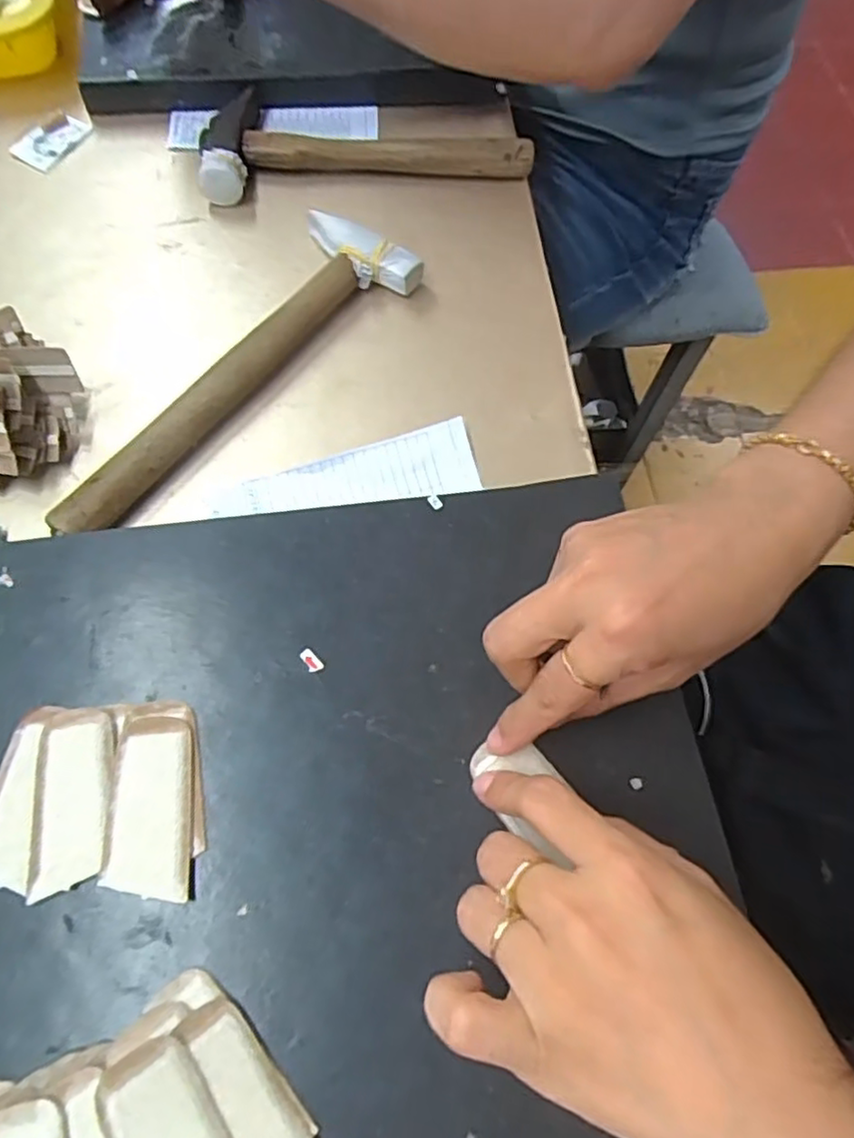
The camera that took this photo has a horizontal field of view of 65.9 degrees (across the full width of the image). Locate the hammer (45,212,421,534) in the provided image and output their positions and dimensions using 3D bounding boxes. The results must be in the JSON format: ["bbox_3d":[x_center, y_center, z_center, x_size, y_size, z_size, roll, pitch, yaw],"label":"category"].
[{"bbox_3d":[-0.112,-0.117,0.372,0.069,0.021,0.248,39,71,14],"label":"hammer"}]

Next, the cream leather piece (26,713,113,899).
[{"bbox_3d":[-0.141,0.092,0.265,0.027,0.005,0.069,-7,67,-5],"label":"cream leather piece"}]

